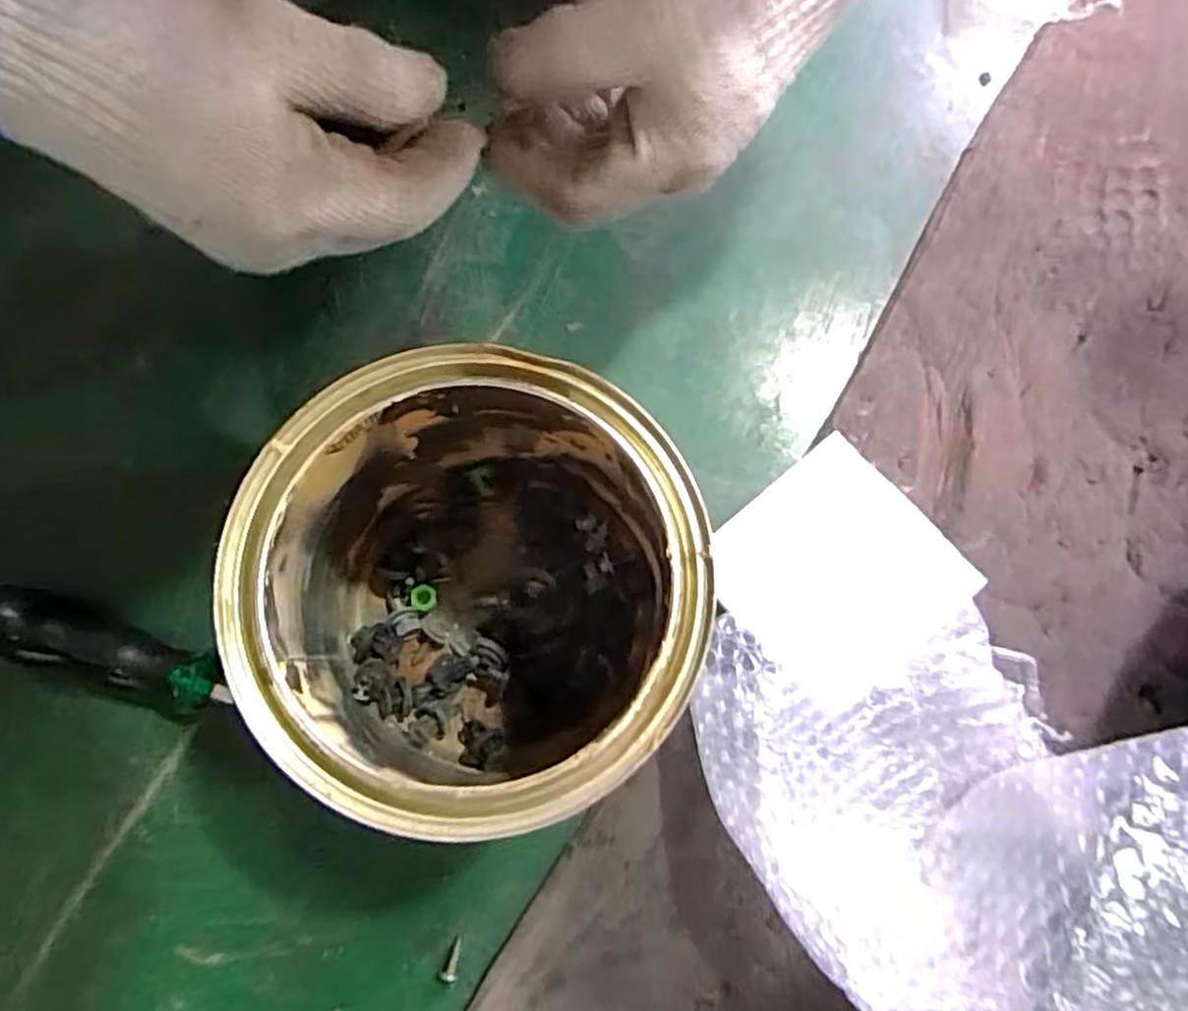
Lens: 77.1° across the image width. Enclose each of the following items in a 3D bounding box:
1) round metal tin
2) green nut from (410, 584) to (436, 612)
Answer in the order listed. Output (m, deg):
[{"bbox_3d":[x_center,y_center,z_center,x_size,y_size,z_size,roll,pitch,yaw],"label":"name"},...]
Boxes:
[{"bbox_3d":[-0.043,0.038,0.314,0.154,0.150,0.157,0,77,-2],"label":"round metal tin"},{"bbox_3d":[-0.086,0.047,0.379,0.012,0.009,0.013,0,77,-2],"label":"green nut"}]

